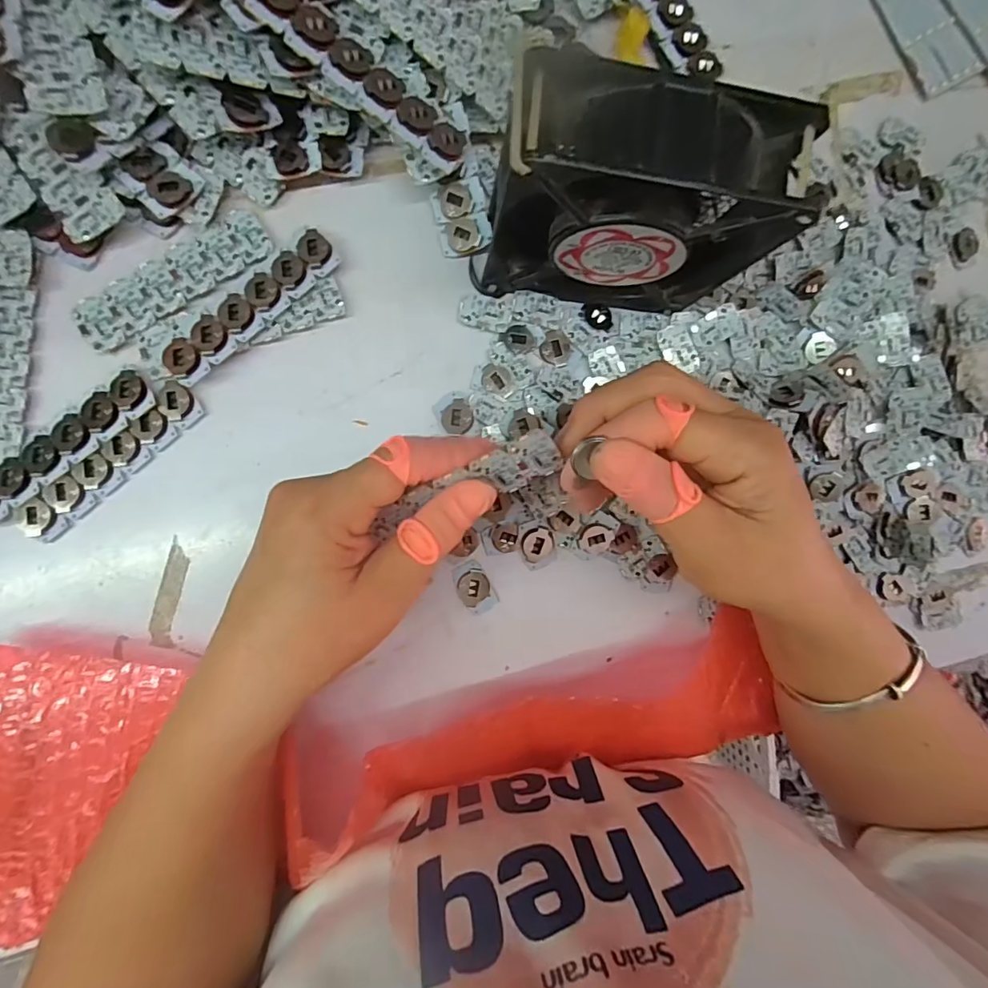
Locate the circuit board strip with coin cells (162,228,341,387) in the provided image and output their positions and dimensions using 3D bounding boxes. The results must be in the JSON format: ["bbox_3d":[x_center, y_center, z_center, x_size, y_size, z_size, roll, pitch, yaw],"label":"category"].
[{"bbox_3d":[-0.129,-0.099,0.261,0.106,0.010,0.023,-43,95,-5],"label":"circuit board strip with coin cells"}]

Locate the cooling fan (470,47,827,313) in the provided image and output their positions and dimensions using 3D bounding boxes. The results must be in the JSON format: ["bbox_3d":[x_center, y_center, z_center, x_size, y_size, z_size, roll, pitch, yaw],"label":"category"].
[{"bbox_3d":[0.058,-0.128,0.228,0.124,0.117,0.044,4,90,-7],"label":"cooling fan"}]

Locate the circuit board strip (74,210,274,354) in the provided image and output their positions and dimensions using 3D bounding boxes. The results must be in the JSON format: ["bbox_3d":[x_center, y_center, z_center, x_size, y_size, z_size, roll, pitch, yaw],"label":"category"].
[{"bbox_3d":[-0.169,-0.115,0.261,0.105,0.004,0.029,-34,94,-5],"label":"circuit board strip"}]

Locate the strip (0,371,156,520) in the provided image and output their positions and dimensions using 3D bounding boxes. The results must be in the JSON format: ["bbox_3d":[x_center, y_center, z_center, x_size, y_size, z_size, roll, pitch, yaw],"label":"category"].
[{"bbox_3d":[-0.224,-0.025,0.252,0.104,0.007,0.025,-40,95,-5],"label":"strip"}]

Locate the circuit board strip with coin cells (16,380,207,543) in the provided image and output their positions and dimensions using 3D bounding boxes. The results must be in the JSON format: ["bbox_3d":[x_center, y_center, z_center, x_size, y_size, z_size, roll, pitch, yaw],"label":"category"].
[{"bbox_3d":[-0.200,-0.017,0.258,0.105,0.005,0.023,-44,95,-5],"label":"circuit board strip with coin cells"}]

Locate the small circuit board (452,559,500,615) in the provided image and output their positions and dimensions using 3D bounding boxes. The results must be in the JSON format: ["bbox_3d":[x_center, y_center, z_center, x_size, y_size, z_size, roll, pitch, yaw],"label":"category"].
[{"bbox_3d":[-0.011,0.054,0.283,0.019,0.005,0.031,-29,94,-6],"label":"small circuit board"}]

